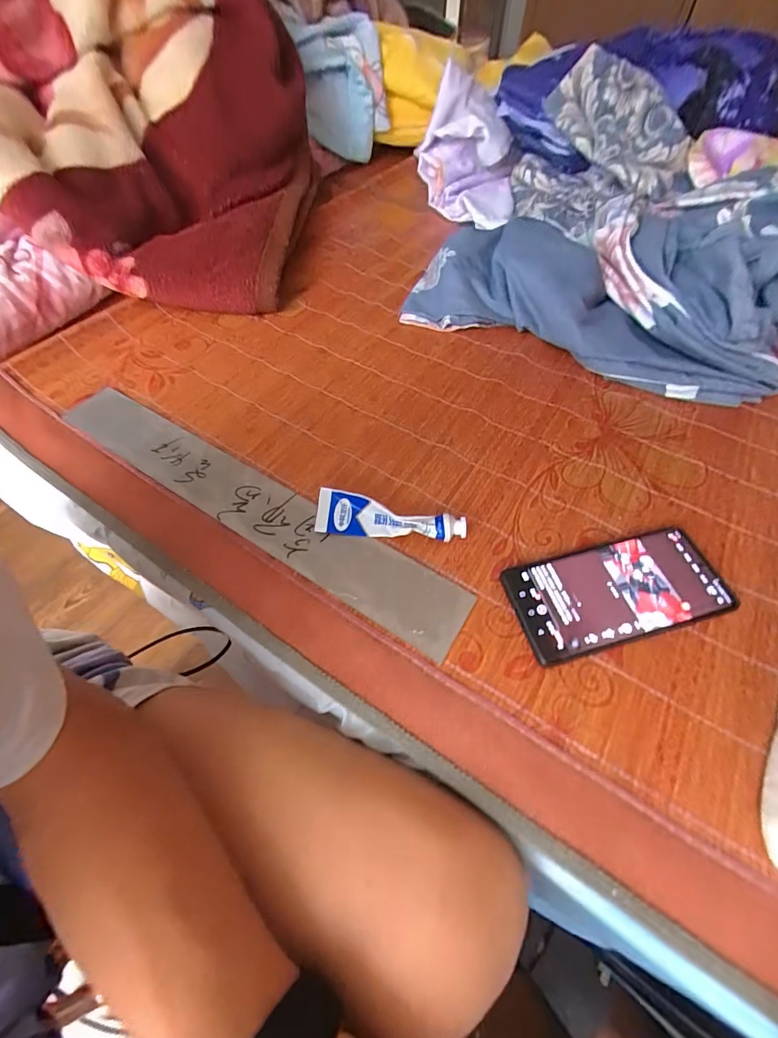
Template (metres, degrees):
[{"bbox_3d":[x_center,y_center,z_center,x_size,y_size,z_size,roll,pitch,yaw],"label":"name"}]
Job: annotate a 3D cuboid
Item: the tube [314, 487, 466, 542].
[{"bbox_3d":[0.001,0.000,0.337,0.124,0.023,0.032,6,56,4],"label":"tube"}]

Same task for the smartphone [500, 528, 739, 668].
[{"bbox_3d":[0.176,0.055,0.309,0.164,0.012,0.074,-12,57,-8],"label":"smartphone"}]

